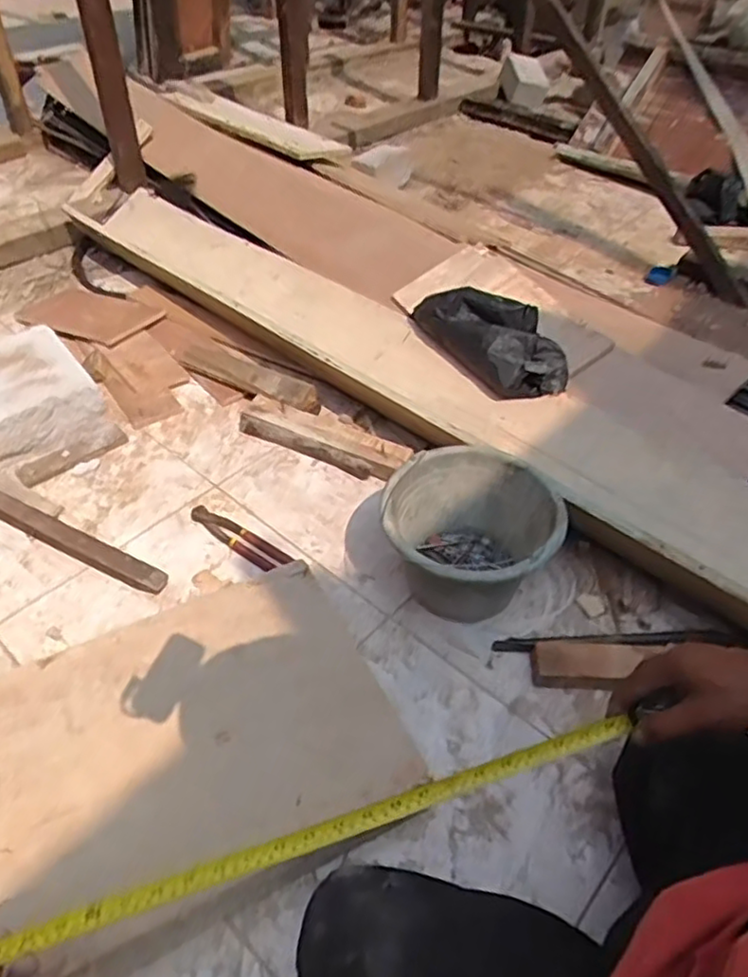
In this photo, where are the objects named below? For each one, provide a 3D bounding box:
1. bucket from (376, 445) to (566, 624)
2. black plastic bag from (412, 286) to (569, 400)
[{"bbox_3d":[0.133,0.074,0.985,0.237,0.162,0.240,1,45,-1],"label":"bucket"},{"bbox_3d":[0.222,-0.274,1.258,0.155,0.096,0.326,-27,52,-25],"label":"black plastic bag"}]

